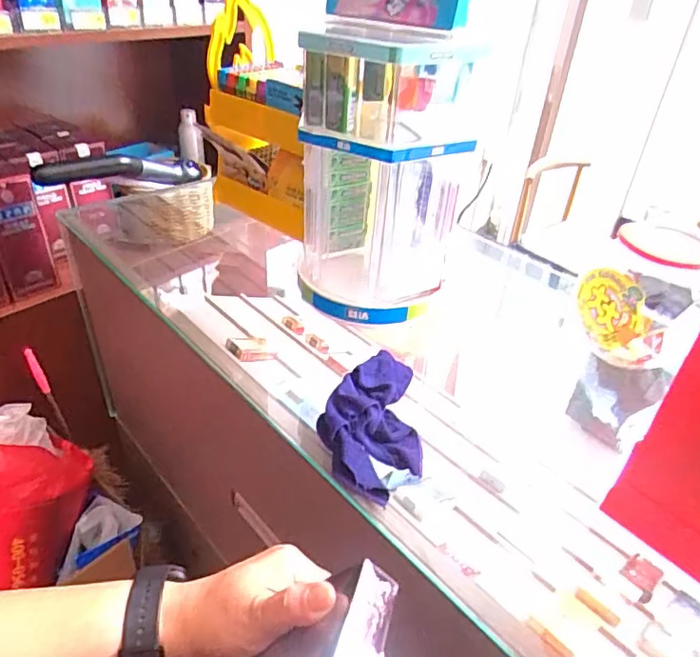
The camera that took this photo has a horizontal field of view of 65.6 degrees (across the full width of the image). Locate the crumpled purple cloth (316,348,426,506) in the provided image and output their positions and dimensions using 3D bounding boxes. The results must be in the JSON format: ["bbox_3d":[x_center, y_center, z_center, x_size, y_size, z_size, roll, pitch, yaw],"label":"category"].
[{"bbox_3d":[0.020,0.086,0.539,0.100,0.047,0.170,1,35,-4],"label":"crumpled purple cloth"}]

